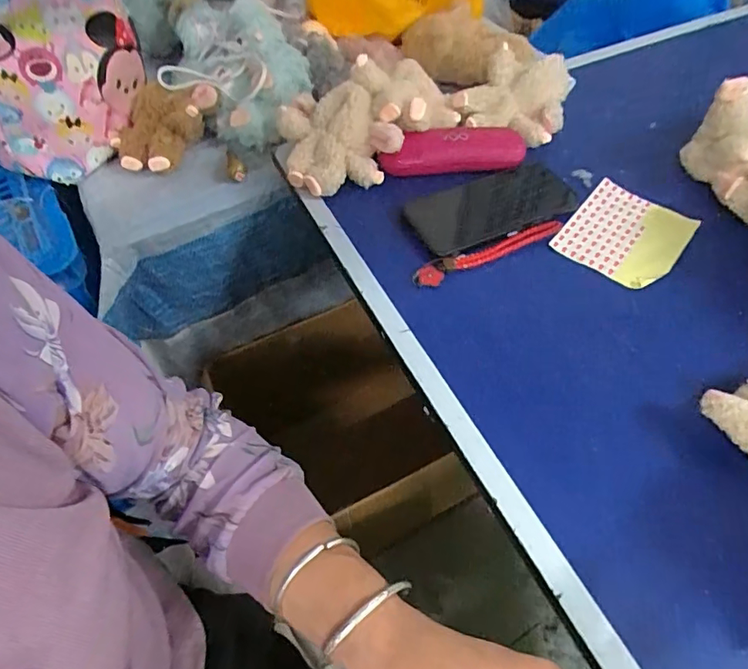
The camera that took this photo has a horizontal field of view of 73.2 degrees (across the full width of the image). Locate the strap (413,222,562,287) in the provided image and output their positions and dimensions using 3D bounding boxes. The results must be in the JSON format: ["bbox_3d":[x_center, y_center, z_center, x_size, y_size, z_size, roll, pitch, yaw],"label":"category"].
[{"bbox_3d":[0.106,-0.076,0.466,0.151,0.013,0.018,-21,57,-13],"label":"strap"}]

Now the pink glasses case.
[{"bbox_3d":[0.085,-0.192,0.533,0.156,0.034,0.048,-7,55,-3],"label":"pink glasses case"}]

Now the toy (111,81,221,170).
[{"bbox_3d":[-0.246,-0.242,0.581,0.101,0.052,0.112,7,55,6],"label":"toy"}]

